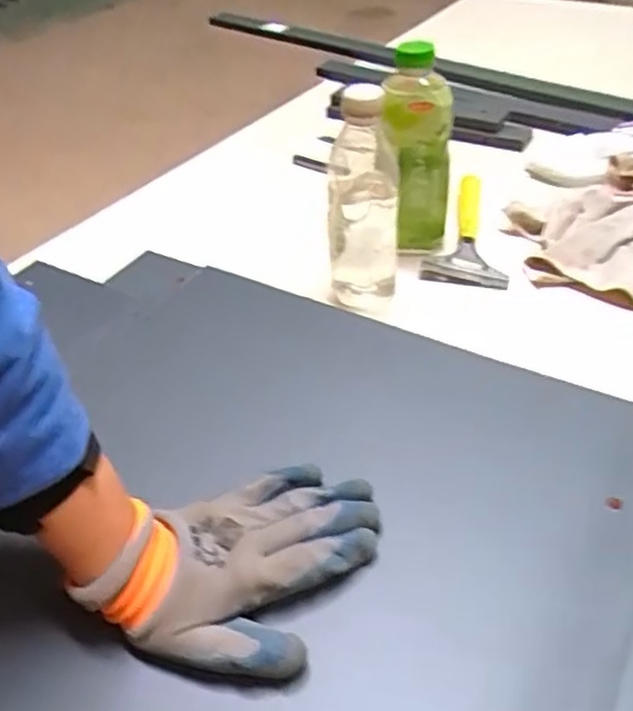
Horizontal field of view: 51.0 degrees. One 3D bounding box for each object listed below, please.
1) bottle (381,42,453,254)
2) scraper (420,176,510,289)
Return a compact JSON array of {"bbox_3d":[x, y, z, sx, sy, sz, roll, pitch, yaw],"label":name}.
[{"bbox_3d":[0.111,-0.218,0.729,0.073,0.228,0.056,5,43,10],"label":"bottle"},{"bbox_3d":[0.194,-0.154,0.805,0.094,0.028,0.199,10,44,16],"label":"scraper"}]

